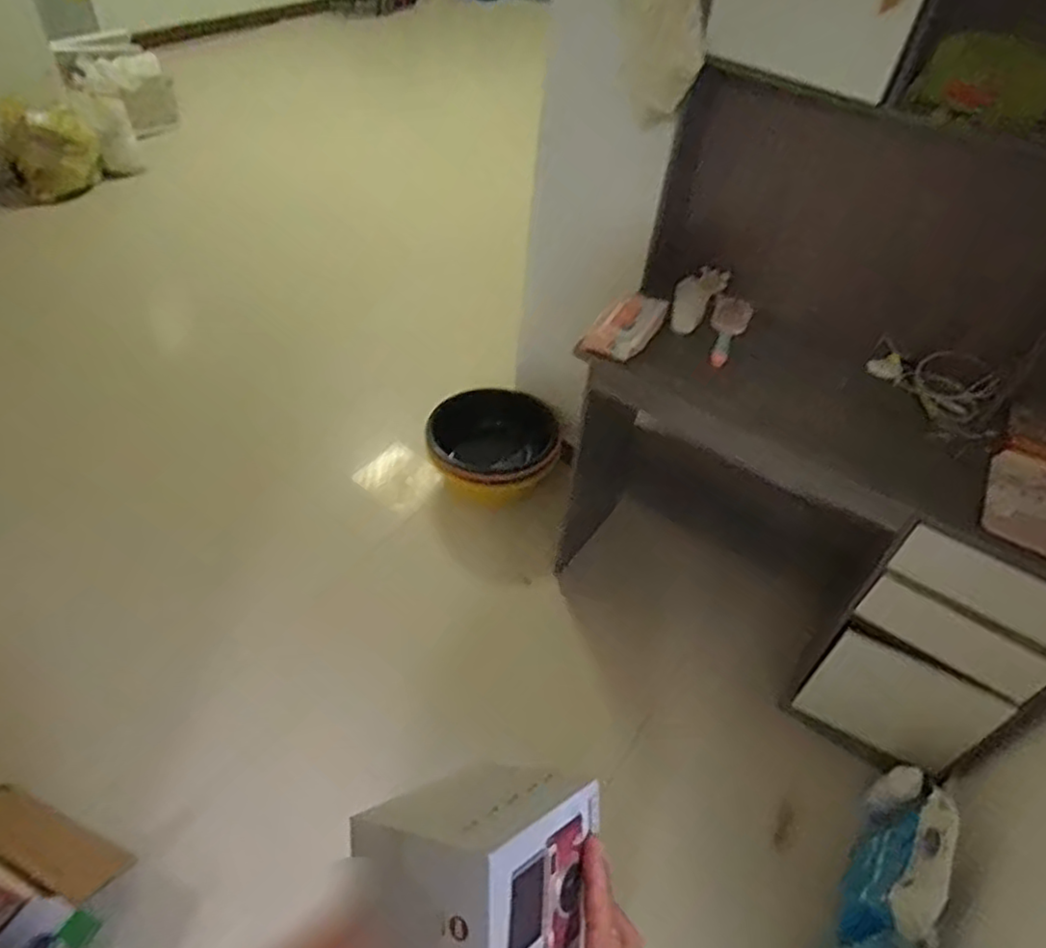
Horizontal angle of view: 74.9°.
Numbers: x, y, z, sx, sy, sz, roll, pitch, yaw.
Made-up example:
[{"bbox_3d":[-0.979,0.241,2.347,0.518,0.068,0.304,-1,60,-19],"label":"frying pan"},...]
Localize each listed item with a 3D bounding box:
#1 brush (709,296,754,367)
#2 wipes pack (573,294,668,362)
[{"bbox_3d":[0.399,-0.278,1.346,0.071,0.054,0.207,20,45,14],"label":"brush"},{"bbox_3d":[0.199,-0.287,1.325,0.107,0.070,0.202,27,48,21],"label":"wipes pack"}]

